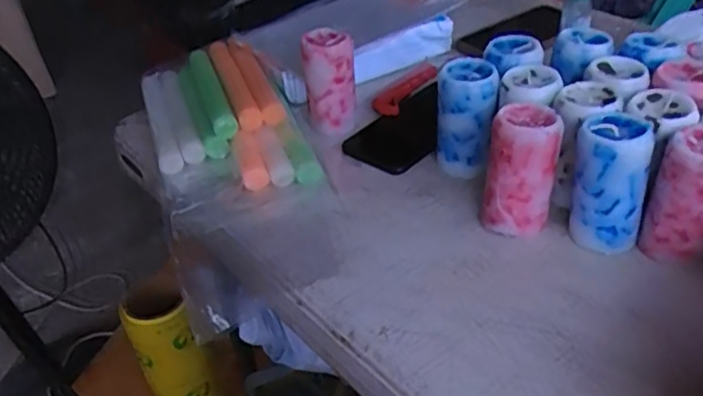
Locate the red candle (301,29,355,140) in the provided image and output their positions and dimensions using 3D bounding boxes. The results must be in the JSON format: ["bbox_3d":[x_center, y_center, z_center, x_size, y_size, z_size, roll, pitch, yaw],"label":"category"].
[{"bbox_3d":[-0.020,-0.113,0.640,0.049,0.096,0.048,-5,37,2],"label":"red candle"}]

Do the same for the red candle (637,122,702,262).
[{"bbox_3d":[0.244,-0.001,0.462,0.054,0.089,0.057,15,43,26],"label":"red candle"}]

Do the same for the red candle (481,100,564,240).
[{"bbox_3d":[0.133,-0.020,0.504,0.054,0.095,0.052,7,40,18],"label":"red candle"}]

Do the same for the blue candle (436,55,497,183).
[{"bbox_3d":[0.102,-0.070,0.570,0.049,0.094,0.047,4,39,13],"label":"blue candle"}]

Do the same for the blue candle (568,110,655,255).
[{"bbox_3d":[0.196,-0.010,0.485,0.049,0.097,0.053,15,43,26],"label":"blue candle"}]

